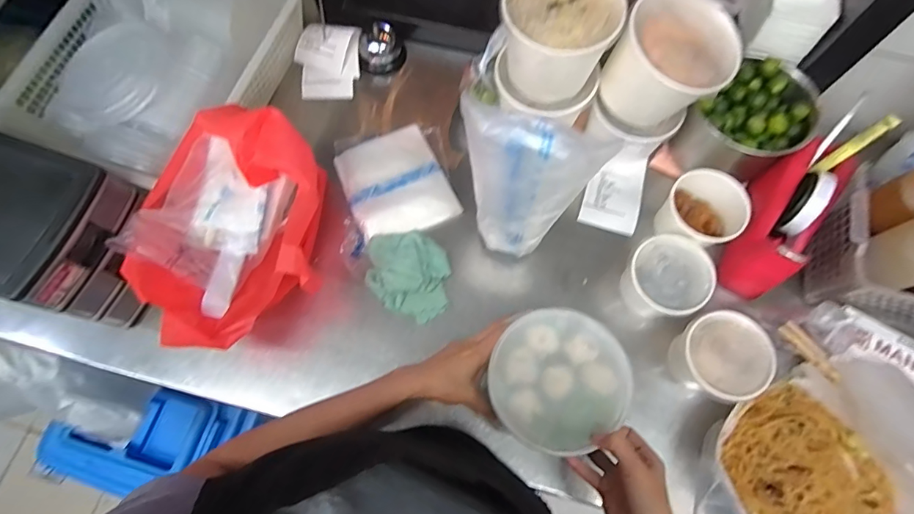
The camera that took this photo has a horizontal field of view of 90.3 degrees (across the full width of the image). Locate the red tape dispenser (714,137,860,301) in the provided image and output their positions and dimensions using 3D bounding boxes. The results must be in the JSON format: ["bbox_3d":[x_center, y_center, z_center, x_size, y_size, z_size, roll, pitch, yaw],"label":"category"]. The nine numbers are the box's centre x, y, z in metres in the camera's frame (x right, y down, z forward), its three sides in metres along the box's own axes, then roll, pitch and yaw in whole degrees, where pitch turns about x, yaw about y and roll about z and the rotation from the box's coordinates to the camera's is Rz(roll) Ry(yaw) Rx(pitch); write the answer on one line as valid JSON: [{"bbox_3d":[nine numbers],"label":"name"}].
[{"bbox_3d":[0.422,-0.046,0.595,0.077,0.128,0.192,28,74,10],"label":"red tape dispenser"}]

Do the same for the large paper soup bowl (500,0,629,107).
[{"bbox_3d":[0.120,-0.270,0.557,0.131,0.102,0.129,0,71,1],"label":"large paper soup bowl"}]

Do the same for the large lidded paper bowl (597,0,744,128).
[{"bbox_3d":[0.262,-0.238,0.560,0.126,0.114,0.121,0,71,1],"label":"large lidded paper bowl"}]

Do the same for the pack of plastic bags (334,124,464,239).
[{"bbox_3d":[-0.086,-0.104,0.655,0.139,0.015,0.161,-24,73,-7],"label":"pack of plastic bags"}]

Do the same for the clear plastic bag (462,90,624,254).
[{"bbox_3d":[0.069,-0.062,0.507,0.132,0.249,0.046,19,72,7],"label":"clear plastic bag"}]

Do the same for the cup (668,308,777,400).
[{"bbox_3d":[0.309,0.120,0.547,0.099,0.074,0.097,0,71,1],"label":"cup"}]

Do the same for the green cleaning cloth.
[{"bbox_3d":[-0.066,0.022,0.603,0.108,0.039,0.111,5,71,2],"label":"green cleaning cloth"}]

